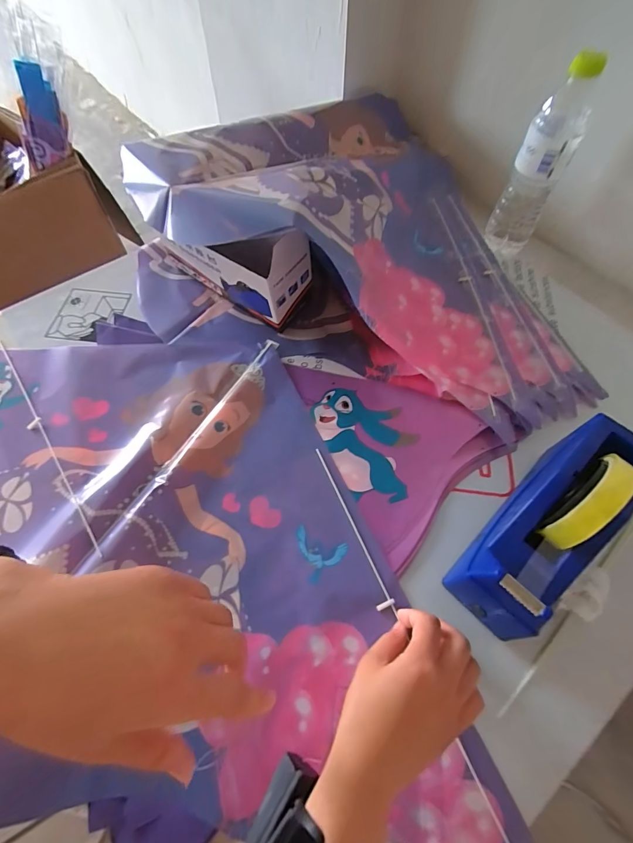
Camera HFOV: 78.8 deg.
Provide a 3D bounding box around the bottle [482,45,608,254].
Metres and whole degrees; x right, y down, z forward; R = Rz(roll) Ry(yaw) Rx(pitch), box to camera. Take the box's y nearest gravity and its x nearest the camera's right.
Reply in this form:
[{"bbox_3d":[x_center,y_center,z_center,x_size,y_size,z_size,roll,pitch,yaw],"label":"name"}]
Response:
[{"bbox_3d":[0.286,-0.322,0.497,0.061,0.218,0.050,6,62,2],"label":"bottle"}]

